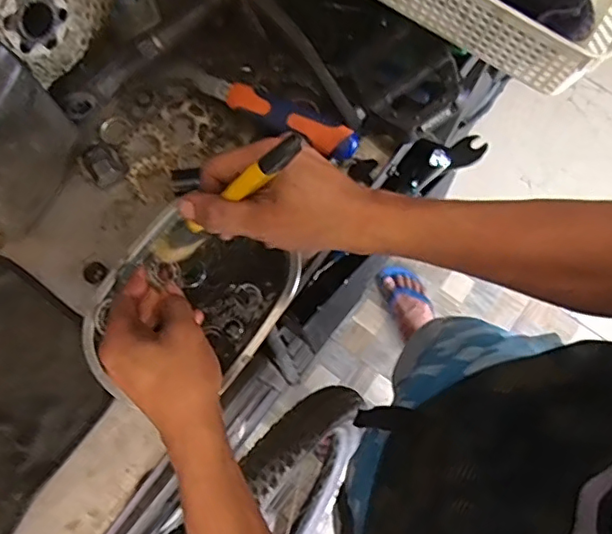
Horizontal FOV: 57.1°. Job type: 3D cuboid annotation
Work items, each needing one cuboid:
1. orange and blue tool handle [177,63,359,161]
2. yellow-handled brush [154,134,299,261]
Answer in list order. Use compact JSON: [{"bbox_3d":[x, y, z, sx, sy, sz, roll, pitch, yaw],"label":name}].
[{"bbox_3d":[-0.043,-0.169,0.579,0.208,0.034,0.038,28,78,8],"label":"orange and blue tool handle"},{"bbox_3d":[-0.061,-0.042,0.404,0.163,0.034,0.022,-33,72,39],"label":"yellow-handled brush"}]

